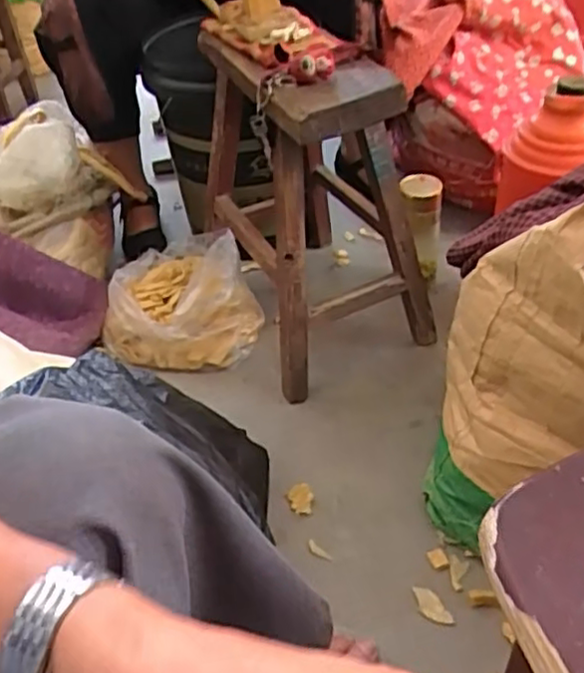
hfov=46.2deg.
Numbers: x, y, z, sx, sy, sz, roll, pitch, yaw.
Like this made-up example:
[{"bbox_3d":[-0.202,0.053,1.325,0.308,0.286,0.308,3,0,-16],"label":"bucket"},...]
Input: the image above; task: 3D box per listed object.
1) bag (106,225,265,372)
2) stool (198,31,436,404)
[{"bbox_3d":[-0.170,-0.058,1.109,0.233,0.112,0.234,13,44,22],"label":"bag"},{"bbox_3d":[0.032,-0.211,1.028,0.263,0.420,0.377,-18,42,-13],"label":"stool"}]

